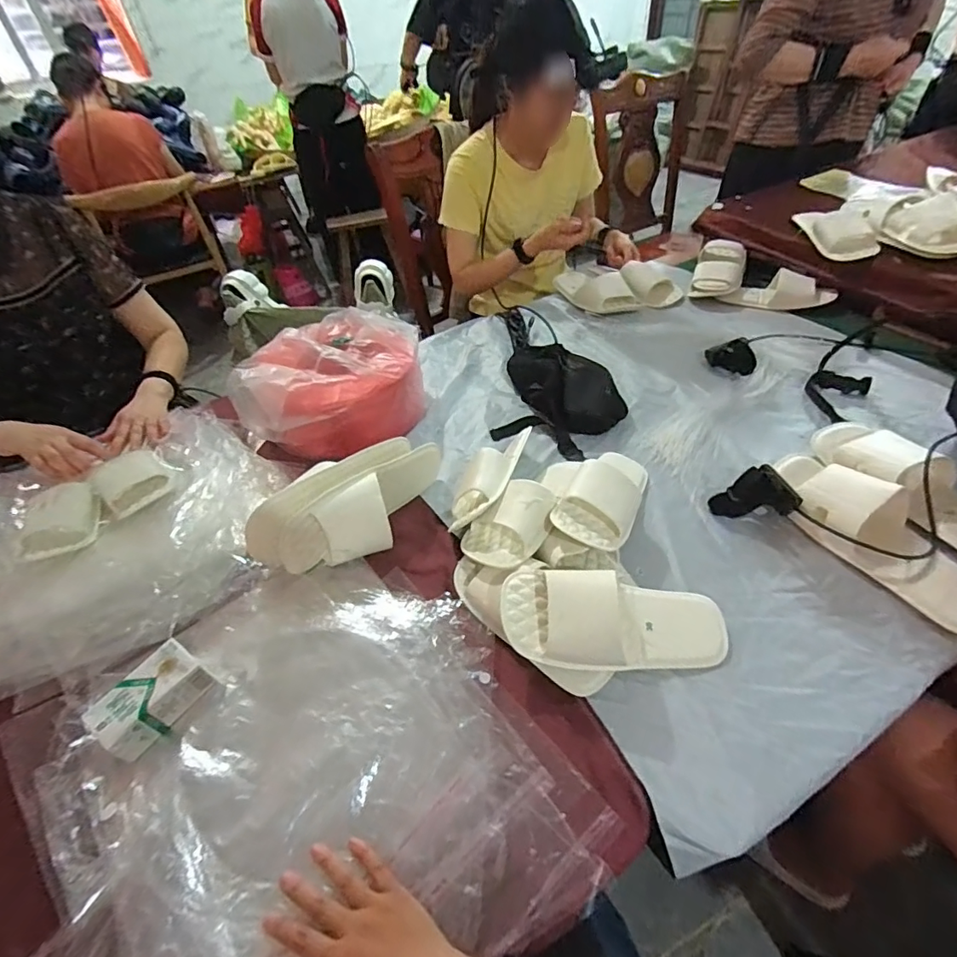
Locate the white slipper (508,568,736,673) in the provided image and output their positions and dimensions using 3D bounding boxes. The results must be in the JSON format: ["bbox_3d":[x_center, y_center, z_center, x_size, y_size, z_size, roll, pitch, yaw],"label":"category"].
[{"bbox_3d":[0.158,0.152,0.561,0.256,0.089,0.109,9,45,-6],"label":"white slipper"}]

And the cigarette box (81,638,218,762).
[{"bbox_3d":[-0.363,0.243,0.551,0.069,0.037,0.108,24,53,27],"label":"cigarette box"}]

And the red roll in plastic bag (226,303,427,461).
[{"bbox_3d":[-0.245,-0.171,0.868,0.254,0.140,0.264,-3,45,3],"label":"red roll in plastic bag"}]

